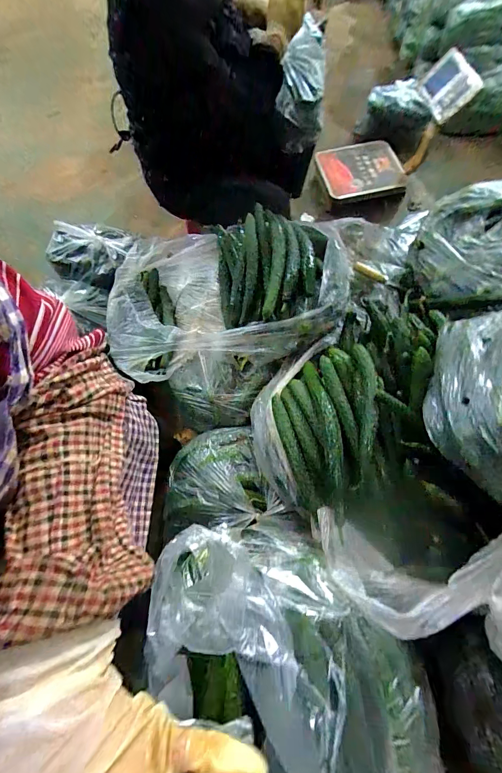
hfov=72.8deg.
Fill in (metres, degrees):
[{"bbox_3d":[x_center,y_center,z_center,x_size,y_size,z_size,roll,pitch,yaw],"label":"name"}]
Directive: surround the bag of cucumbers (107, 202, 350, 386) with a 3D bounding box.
[{"bbox_3d":[-0.081,-0.253,0.899,0.592,0.220,0.434,-7,68,-1],"label":"bag of cucumbers"}]

